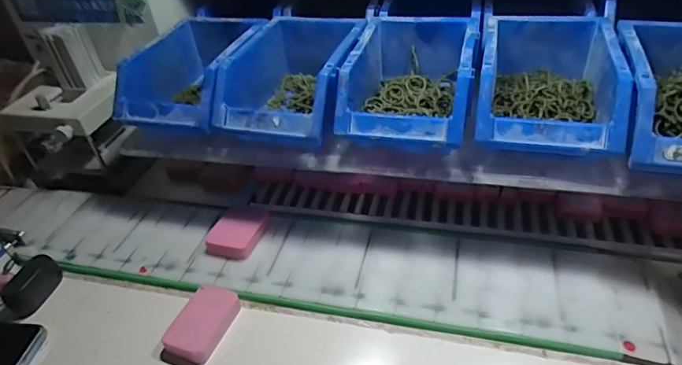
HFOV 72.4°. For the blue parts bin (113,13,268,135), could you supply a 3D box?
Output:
[{"bbox_3d":[-0.167,-0.127,0.552,0.121,0.074,0.177,8,40,17],"label":"blue parts bin"}]

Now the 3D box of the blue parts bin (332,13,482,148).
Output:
[{"bbox_3d":[0.072,-0.102,0.492,0.120,0.080,0.174,6,40,14],"label":"blue parts bin"}]

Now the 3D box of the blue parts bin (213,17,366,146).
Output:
[{"bbox_3d":[-0.047,-0.116,0.527,0.125,0.079,0.195,9,41,18],"label":"blue parts bin"}]

